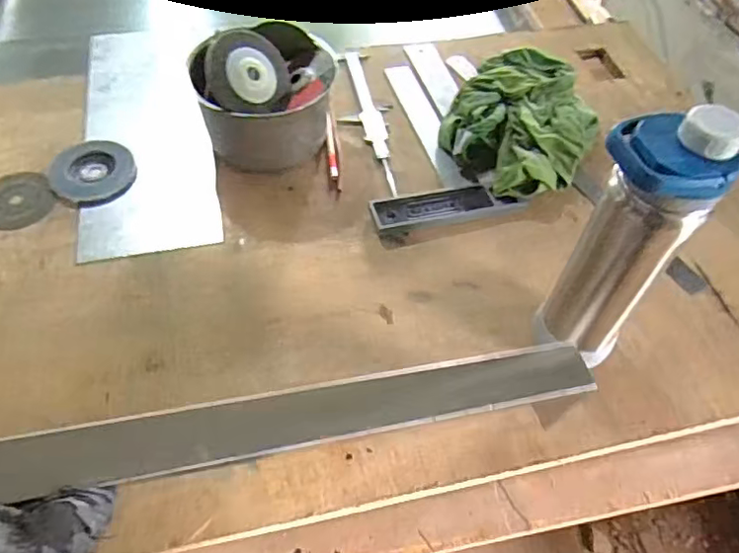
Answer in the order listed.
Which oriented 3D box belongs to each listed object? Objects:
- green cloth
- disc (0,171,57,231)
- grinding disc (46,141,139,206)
[{"bbox_3d":[0.190,-0.197,0.740,0.174,0.068,0.213,24,55,14],"label":"green cloth"},{"bbox_3d":[-0.414,-0.092,0.676,0.080,0.004,0.096,-26,59,-21],"label":"disc"},{"bbox_3d":[-0.327,-0.123,0.695,0.094,0.019,0.093,2,53,-2],"label":"grinding disc"}]

